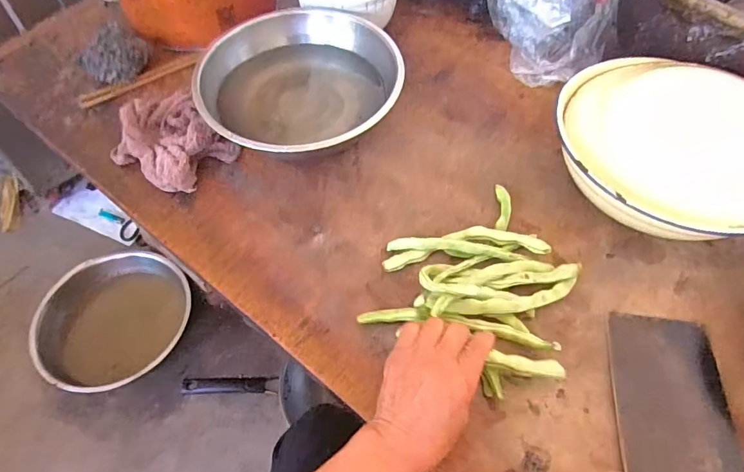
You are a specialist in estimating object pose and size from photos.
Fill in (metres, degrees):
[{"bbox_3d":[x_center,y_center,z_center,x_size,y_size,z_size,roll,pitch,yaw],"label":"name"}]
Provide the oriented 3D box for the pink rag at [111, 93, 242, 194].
[{"bbox_3d":[-0.243,-0.115,0.568,0.126,0.043,0.110,36,63,21],"label":"pink rag"}]

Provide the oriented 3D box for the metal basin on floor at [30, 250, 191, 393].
[{"bbox_3d":[-0.564,0.178,1.045,0.311,0.087,0.278,-20,60,-12],"label":"metal basin on floor"}]

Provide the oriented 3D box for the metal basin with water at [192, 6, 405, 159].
[{"bbox_3d":[-0.091,-0.180,0.575,0.221,0.096,0.212,0,56,-1],"label":"metal basin with water"}]

